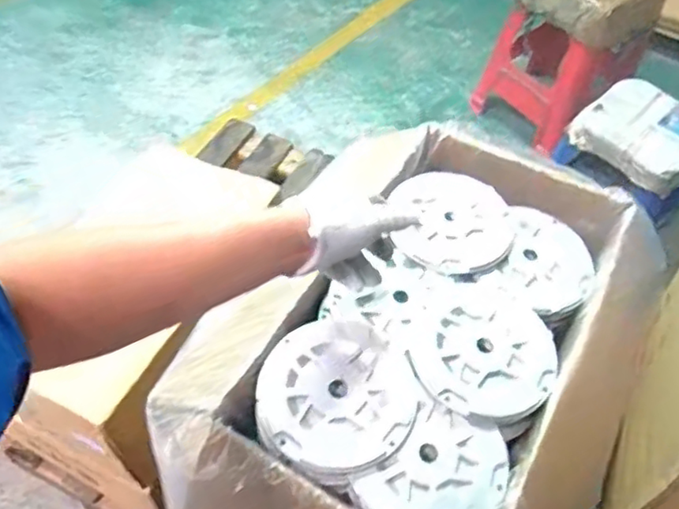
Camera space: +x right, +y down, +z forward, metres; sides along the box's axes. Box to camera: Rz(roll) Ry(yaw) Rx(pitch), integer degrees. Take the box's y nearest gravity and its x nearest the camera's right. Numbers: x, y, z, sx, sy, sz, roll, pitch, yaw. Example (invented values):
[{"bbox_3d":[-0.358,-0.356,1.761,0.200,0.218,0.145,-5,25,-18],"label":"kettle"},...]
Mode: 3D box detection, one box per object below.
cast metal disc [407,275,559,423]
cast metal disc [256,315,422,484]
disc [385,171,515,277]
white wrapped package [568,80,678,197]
[{"bbox_3d":[0.139,0.089,0.586,0.139,0.009,0.132,2,53,-2],"label":"cast metal disc"},{"bbox_3d":[0.000,0.127,0.557,0.136,0.026,0.141,2,53,-2],"label":"cast metal disc"},{"bbox_3d":[0.122,-0.039,0.669,0.132,0.015,0.131,2,53,-2],"label":"disc"},{"bbox_3d":[0.729,-0.298,1.484,0.272,0.077,0.261,37,59,22],"label":"white wrapped package"}]

